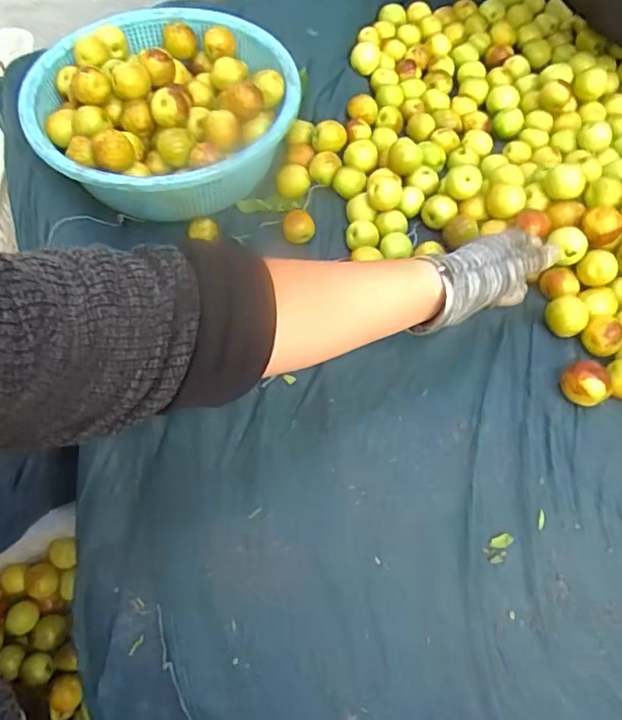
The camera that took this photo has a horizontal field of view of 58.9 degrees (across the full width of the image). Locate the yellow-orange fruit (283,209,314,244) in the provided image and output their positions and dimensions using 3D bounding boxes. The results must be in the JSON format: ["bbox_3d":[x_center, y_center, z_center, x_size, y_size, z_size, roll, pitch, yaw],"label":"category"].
[{"bbox_3d":[-0.012,-0.133,0.554,0.024,0.025,0.026,39,69,22],"label":"yellow-orange fruit"}]

